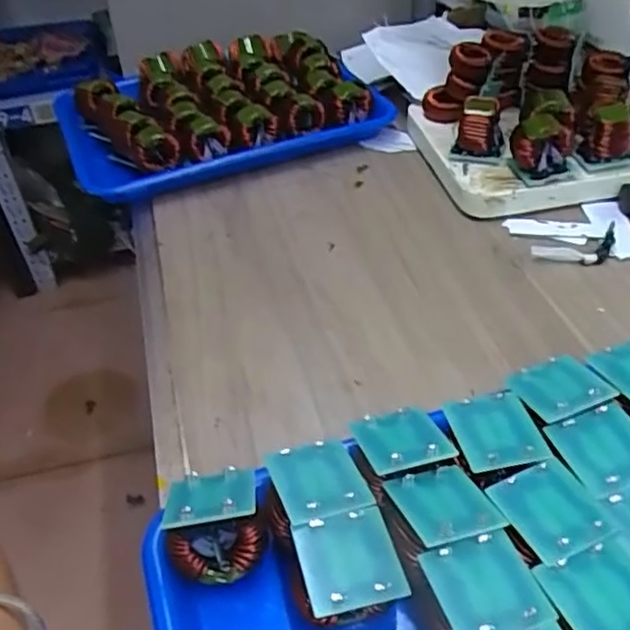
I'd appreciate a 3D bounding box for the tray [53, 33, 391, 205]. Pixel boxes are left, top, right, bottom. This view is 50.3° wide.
[{"bbox_3d":[-0.107,-0.227,0.731,0.327,0.052,0.243,-20,44,-18],"label":"tray"}]

